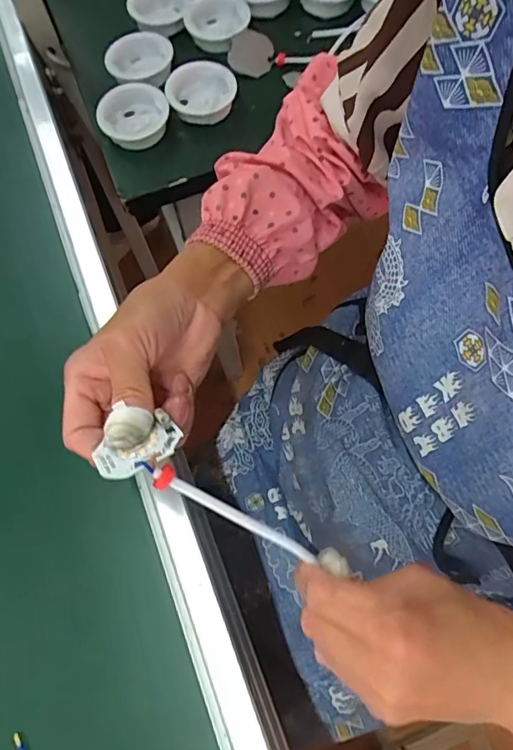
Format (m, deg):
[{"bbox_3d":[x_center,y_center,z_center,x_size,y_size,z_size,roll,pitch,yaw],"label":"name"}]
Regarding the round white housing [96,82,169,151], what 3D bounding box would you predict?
[{"bbox_3d":[-0.122,-0.260,0.504,0.068,0.028,0.057,-19,69,-5],"label":"round white housing"}]

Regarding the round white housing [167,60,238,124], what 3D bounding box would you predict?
[{"bbox_3d":[-0.054,-0.287,0.513,0.070,0.030,0.058,-18,69,-5],"label":"round white housing"}]

